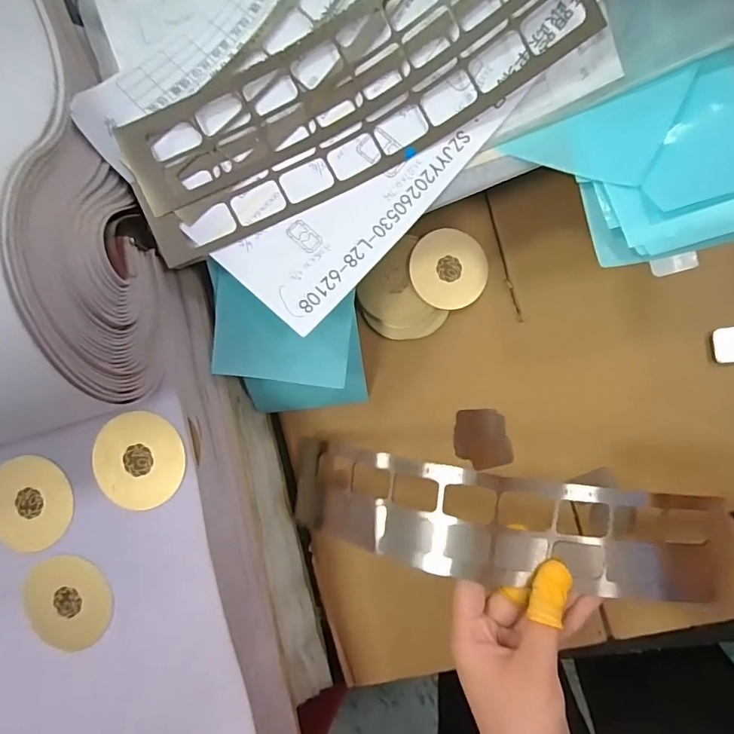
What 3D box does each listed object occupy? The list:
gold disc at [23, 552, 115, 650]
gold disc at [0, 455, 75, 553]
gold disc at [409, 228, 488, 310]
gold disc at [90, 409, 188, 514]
[{"bbox_3d":[-0.187,0.148,0.293,0.052,0.006,0.059,-24,87,7],"label":"gold disc"},{"bbox_3d":[-0.214,0.087,0.295,0.058,0.004,0.057,0,90,7],"label":"gold disc"},{"bbox_3d":[0.063,-0.075,0.357,0.058,0.004,0.059,0,89,-9],"label":"gold disc"},{"bbox_3d":[-0.140,0.057,0.286,0.055,0.005,0.058,0,86,2],"label":"gold disc"}]

